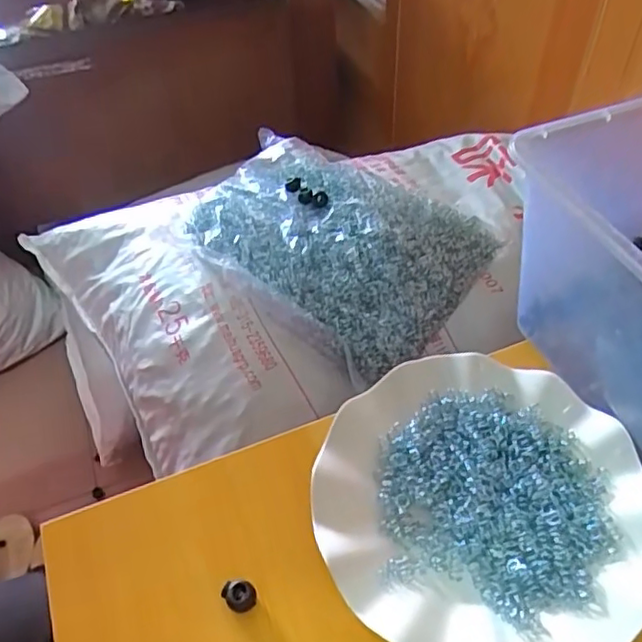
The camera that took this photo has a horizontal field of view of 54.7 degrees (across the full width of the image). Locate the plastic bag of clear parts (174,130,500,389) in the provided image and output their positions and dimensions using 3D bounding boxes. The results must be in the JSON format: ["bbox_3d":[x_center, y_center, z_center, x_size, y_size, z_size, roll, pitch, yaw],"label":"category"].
[{"bbox_3d":[0.005,-0.079,0.586,0.264,0.059,0.193,26,55,24],"label":"plastic bag of clear parts"}]

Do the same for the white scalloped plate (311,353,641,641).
[{"bbox_3d":[0.089,0.103,0.349,0.176,0.026,0.176,-2,48,2],"label":"white scalloped plate"}]

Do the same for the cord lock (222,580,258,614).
[{"bbox_3d":[-0.043,0.147,0.329,0.018,0.014,0.013,-3,48,1],"label":"cord lock"}]

